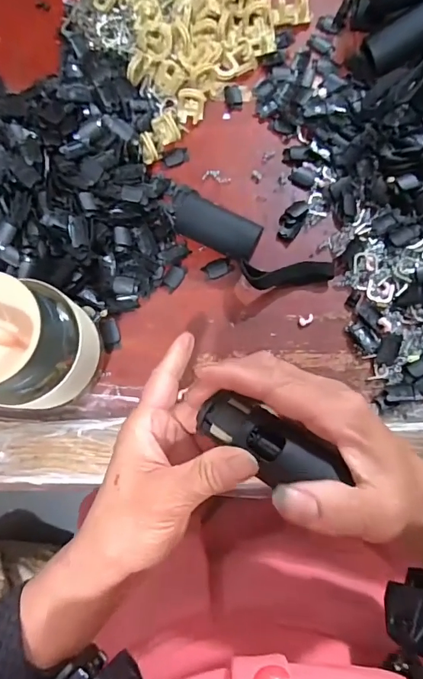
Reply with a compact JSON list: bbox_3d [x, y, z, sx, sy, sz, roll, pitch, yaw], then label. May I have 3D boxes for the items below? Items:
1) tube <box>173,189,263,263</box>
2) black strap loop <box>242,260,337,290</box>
[{"bbox_3d":[0.002,-0.083,0.323,0.069,0.028,0.028,30,84,6],"label":"tube"},{"bbox_3d":[0.057,-0.049,0.319,0.070,0.014,0.019,-6,81,-12],"label":"black strap loop"}]

